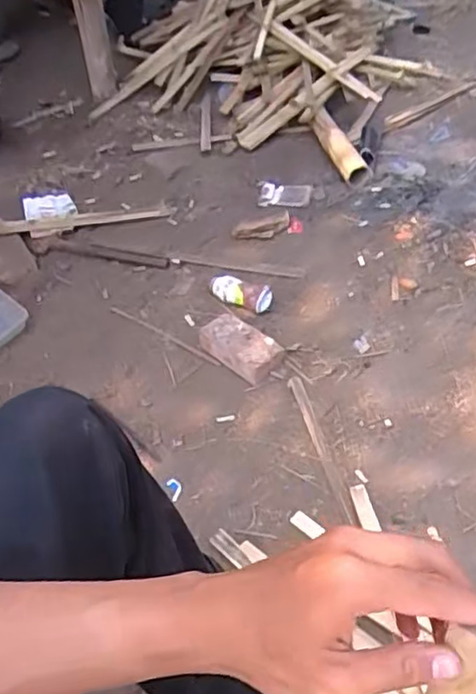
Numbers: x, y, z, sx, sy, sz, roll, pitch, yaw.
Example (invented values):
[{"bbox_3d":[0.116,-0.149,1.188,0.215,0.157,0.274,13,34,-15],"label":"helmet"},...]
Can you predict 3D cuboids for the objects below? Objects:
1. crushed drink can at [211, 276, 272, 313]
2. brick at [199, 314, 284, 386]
[{"bbox_3d":[0.001,-0.102,1.294,0.138,0.056,0.045,16,48,19],"label":"crushed drink can"},{"bbox_3d":[0.002,-0.005,1.204,0.093,0.046,0.174,-31,50,-24],"label":"brick"}]

